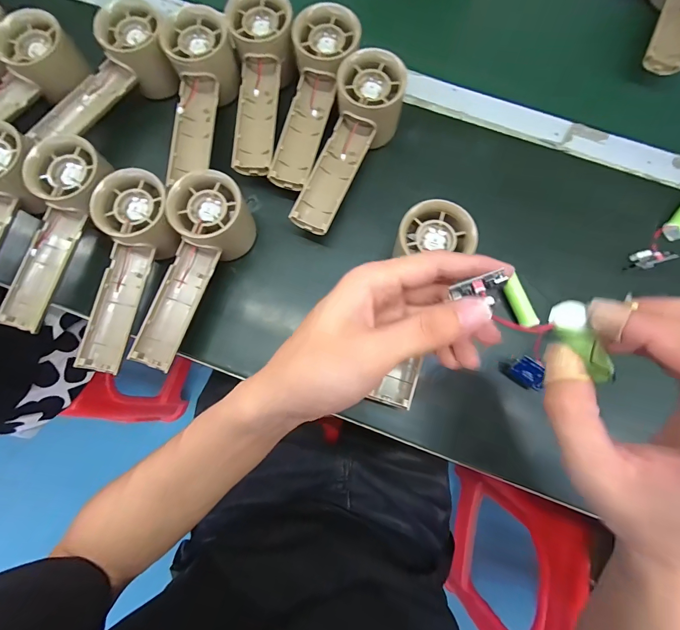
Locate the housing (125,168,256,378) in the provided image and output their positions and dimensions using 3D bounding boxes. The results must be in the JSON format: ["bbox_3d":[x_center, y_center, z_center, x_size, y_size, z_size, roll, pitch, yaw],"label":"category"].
[{"bbox_3d":[-0.125,-0.036,0.283,0.056,0.052,0.158,26,81,5],"label":"housing"}]

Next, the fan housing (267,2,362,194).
[{"bbox_3d":[-0.025,-0.186,0.307,0.052,0.030,0.154,15,93,3],"label":"fan housing"}]

